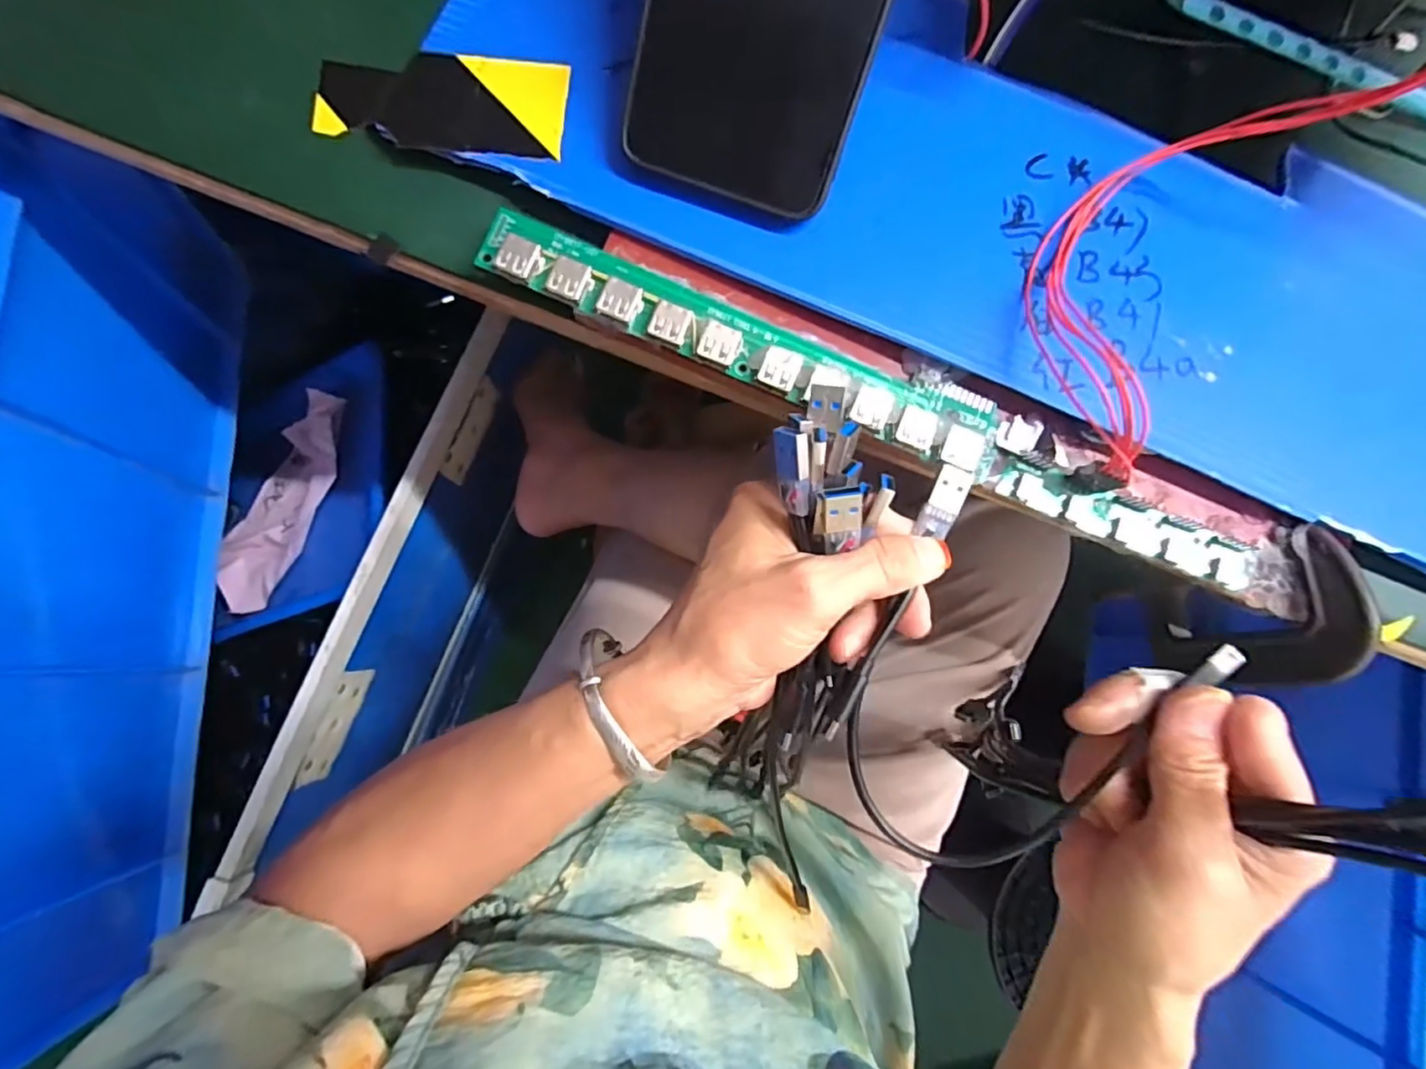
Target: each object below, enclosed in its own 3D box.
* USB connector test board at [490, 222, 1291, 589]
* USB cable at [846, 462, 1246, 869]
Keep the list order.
[{"bbox_3d":[0.071,-0.051,0.234,0.319,0.013,0.039,23,81,-1],"label":"USB connector test board"},{"bbox_3d":[0.090,0.052,0.217,0.108,0.043,0.118,41,81,2],"label":"USB cable"}]

